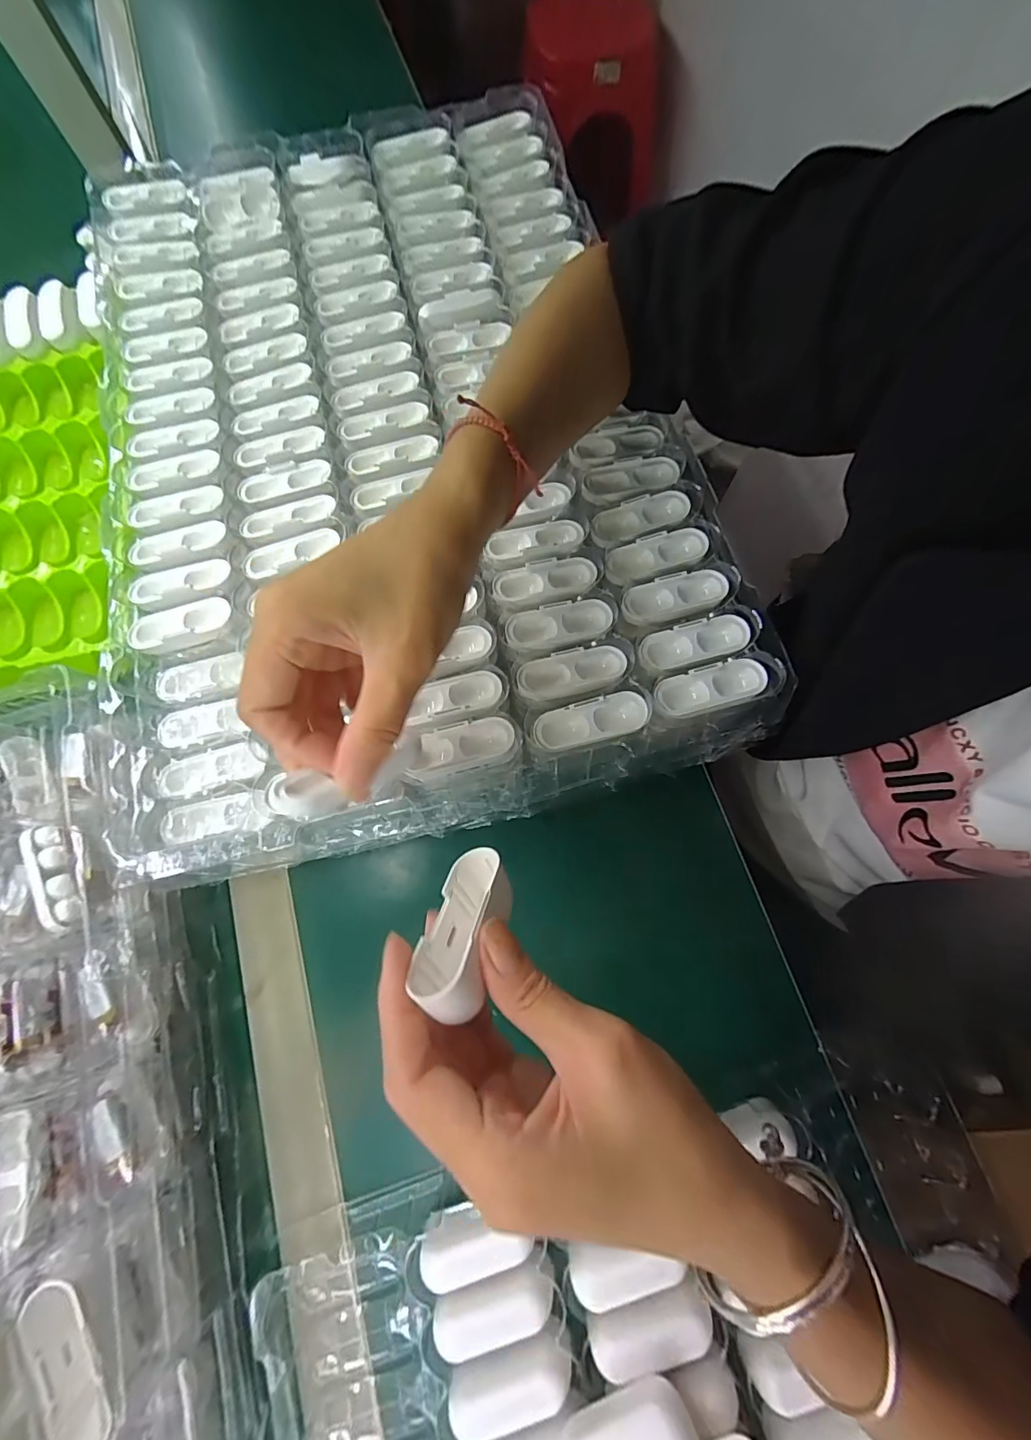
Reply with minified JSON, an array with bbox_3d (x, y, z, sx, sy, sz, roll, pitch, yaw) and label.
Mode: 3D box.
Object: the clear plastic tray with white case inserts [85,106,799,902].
[{"bbox_3d":[-0.098,-0.222,0.343,0.390,0.042,0.576,-12,78,-3],"label":"clear plastic tray with white case inserts"}]

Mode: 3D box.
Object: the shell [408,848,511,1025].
[{"bbox_3d":[-0.020,0.083,0.194,0.029,0.067,0.024,17,118,3],"label":"shell"}]

